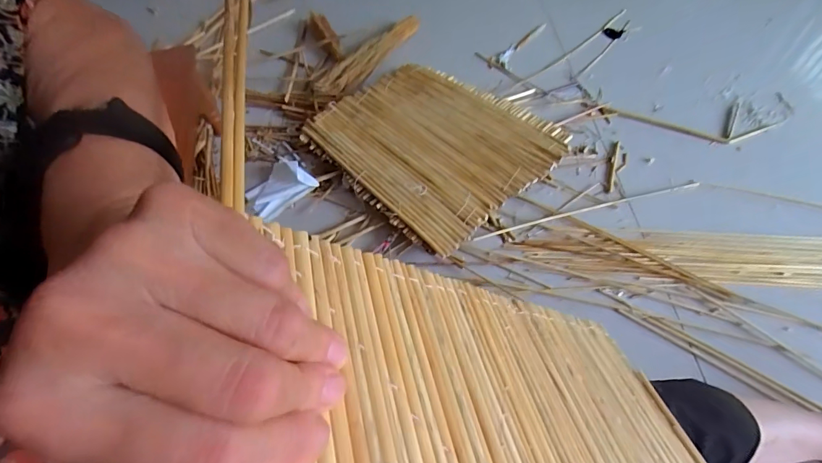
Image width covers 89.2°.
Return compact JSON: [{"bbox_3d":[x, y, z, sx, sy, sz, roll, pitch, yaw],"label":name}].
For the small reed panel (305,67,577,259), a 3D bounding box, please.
[{"bbox_3d":[0.045,-0.224,0.974,0.430,0.020,0.501,-37,60,-20],"label":"small reed panel"}]

